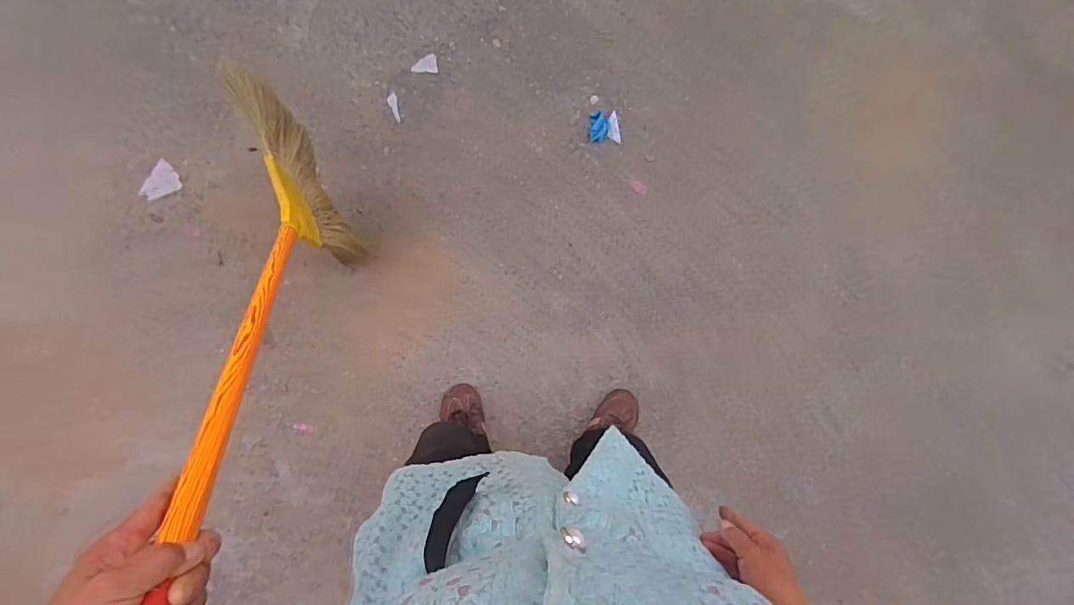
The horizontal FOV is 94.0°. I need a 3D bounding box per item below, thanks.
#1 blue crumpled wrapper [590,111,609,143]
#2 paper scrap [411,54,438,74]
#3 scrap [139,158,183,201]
[{"bbox_3d":[0.155,-0.435,1.238,0.048,0.022,0.069,-4,87,-4],"label":"blue crumpled wrapper"},{"bbox_3d":[-0.267,-0.571,1.194,0.059,0.005,0.046,1,89,-9],"label":"paper scrap"},{"bbox_3d":[-0.834,-0.265,1.119,0.066,0.005,0.088,28,83,-6],"label":"scrap"}]

